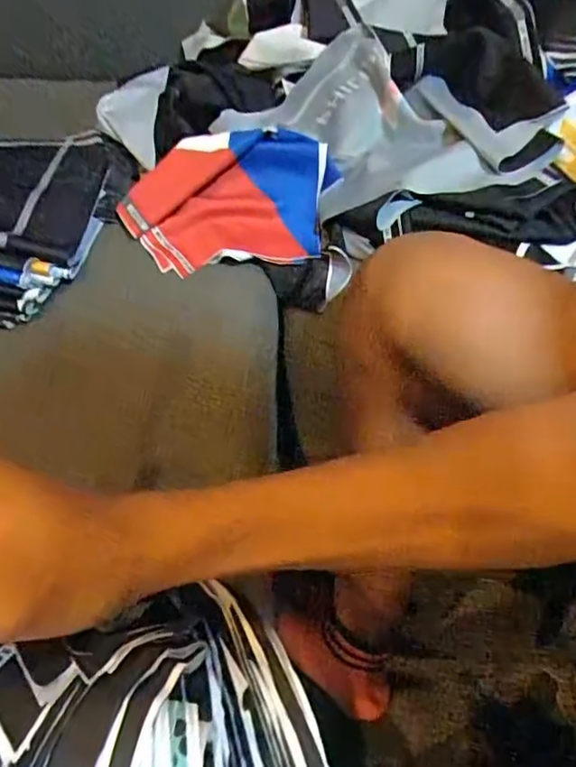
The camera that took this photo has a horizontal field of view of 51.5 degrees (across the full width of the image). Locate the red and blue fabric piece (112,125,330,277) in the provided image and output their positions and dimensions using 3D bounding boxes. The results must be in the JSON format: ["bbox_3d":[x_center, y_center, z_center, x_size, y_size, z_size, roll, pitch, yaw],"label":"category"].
[{"bbox_3d":[-0.052,-0.154,0.504,0.175,0.032,0.120,-2,83,2],"label":"red and blue fabric piece"}]

